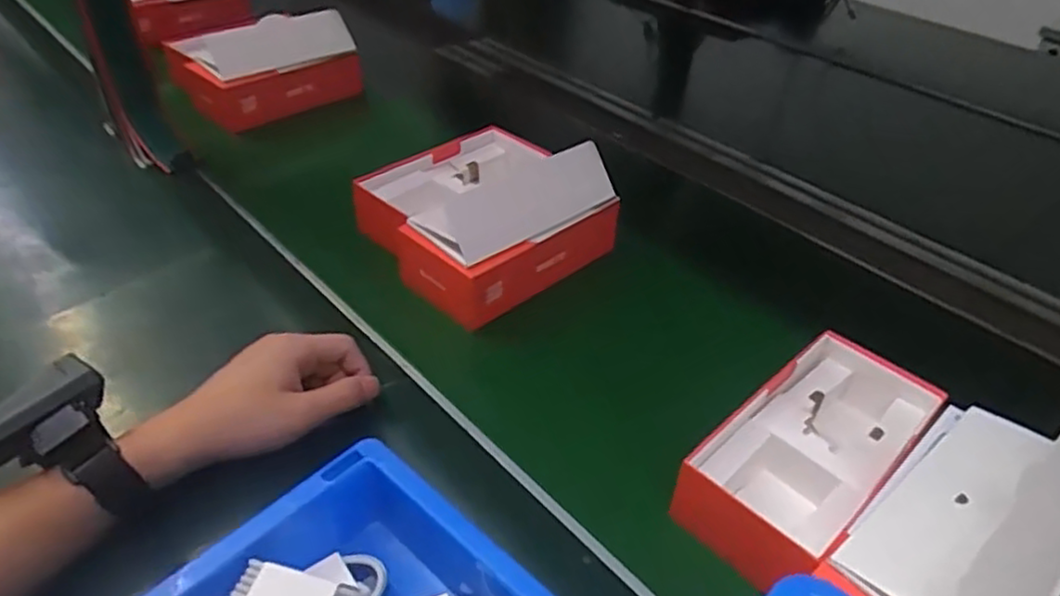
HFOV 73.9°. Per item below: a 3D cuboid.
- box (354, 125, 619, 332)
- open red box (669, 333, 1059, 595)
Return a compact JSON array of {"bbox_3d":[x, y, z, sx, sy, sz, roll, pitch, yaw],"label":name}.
[{"bbox_3d":[-0.041,-0.092,0.636,0.184,0.087,0.202,-23,46,-31],"label":"box"},{"bbox_3d":[0.209,0.099,0.406,0.195,0.086,0.177,-28,48,-35],"label":"open red box"}]

